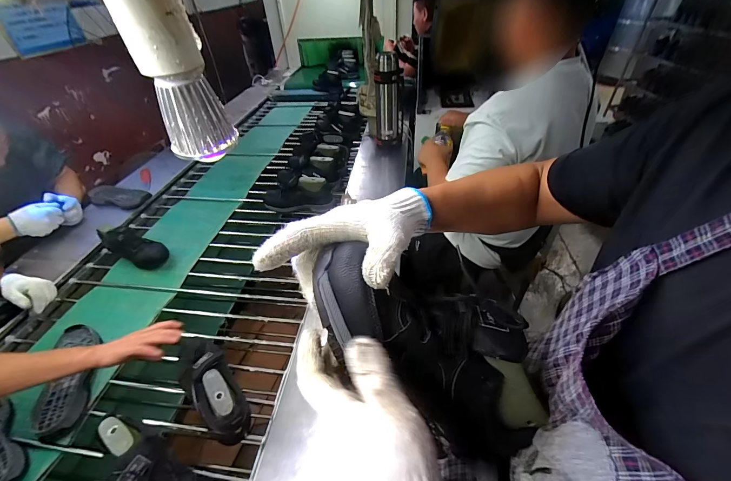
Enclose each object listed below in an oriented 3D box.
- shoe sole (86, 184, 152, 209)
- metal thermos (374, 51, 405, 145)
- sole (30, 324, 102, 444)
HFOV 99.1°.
[{"bbox_3d":[-1.011,-0.178,1.285,0.204,0.082,0.027,6,-1,-22],"label":"shoe sole"},{"bbox_3d":[0.106,-0.660,1.434,0.124,0.339,0.137,-1,41,2],"label":"metal thermos"},{"bbox_3d":[-0.718,0.331,0.759,0.088,0.044,0.286,-17,43,-16],"label":"sole"}]

